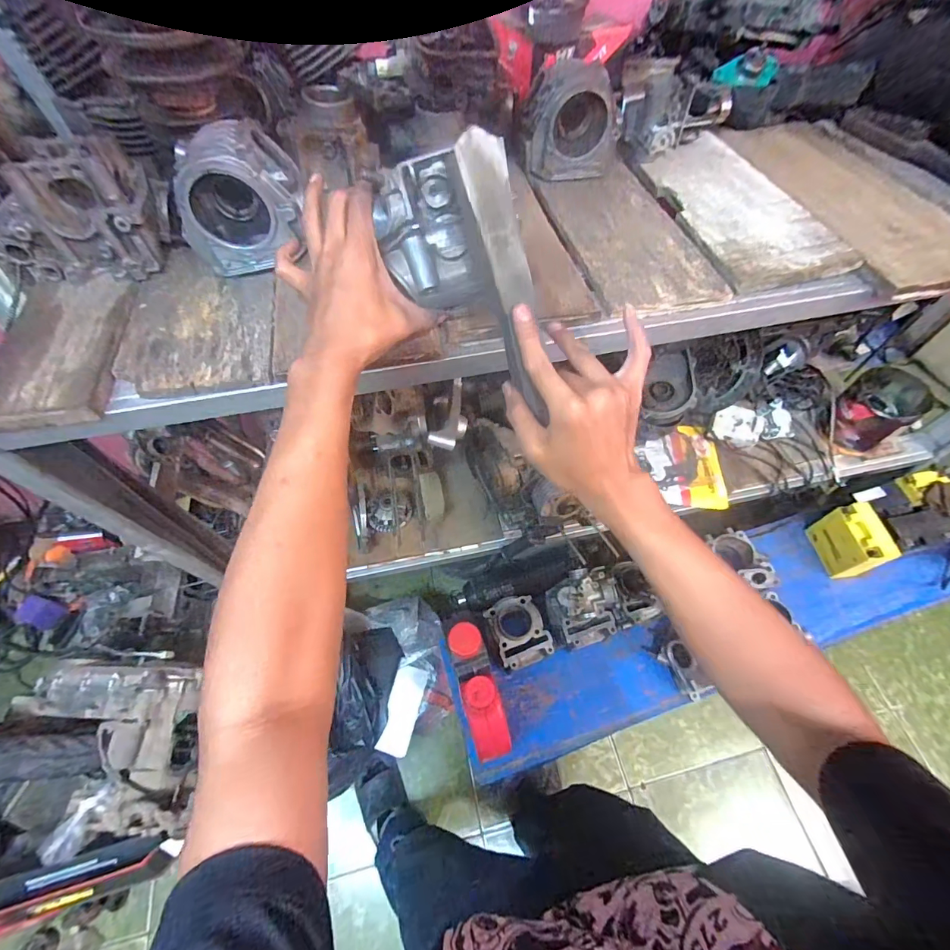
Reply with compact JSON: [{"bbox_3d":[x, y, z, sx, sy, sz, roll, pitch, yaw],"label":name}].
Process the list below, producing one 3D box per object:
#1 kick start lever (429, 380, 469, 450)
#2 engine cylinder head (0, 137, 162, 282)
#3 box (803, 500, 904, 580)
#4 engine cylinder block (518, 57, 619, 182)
[{"bbox_3d":[-0.037,-0.124,0.872,0.059,0.026,0.175,14,61,8],"label":"kick start lever"},{"bbox_3d":[-0.427,-0.290,0.473,0.155,0.092,0.116,-10,60,-5],"label":"engine cylinder head"},{"bbox_3d":[0.789,0.140,0.912,0.060,0.125,0.128,-9,60,-5],"label":"box"},{"bbox_3d":[0.132,-0.490,0.605,0.134,0.103,0.084,8,60,5],"label":"engine cylinder block"}]

